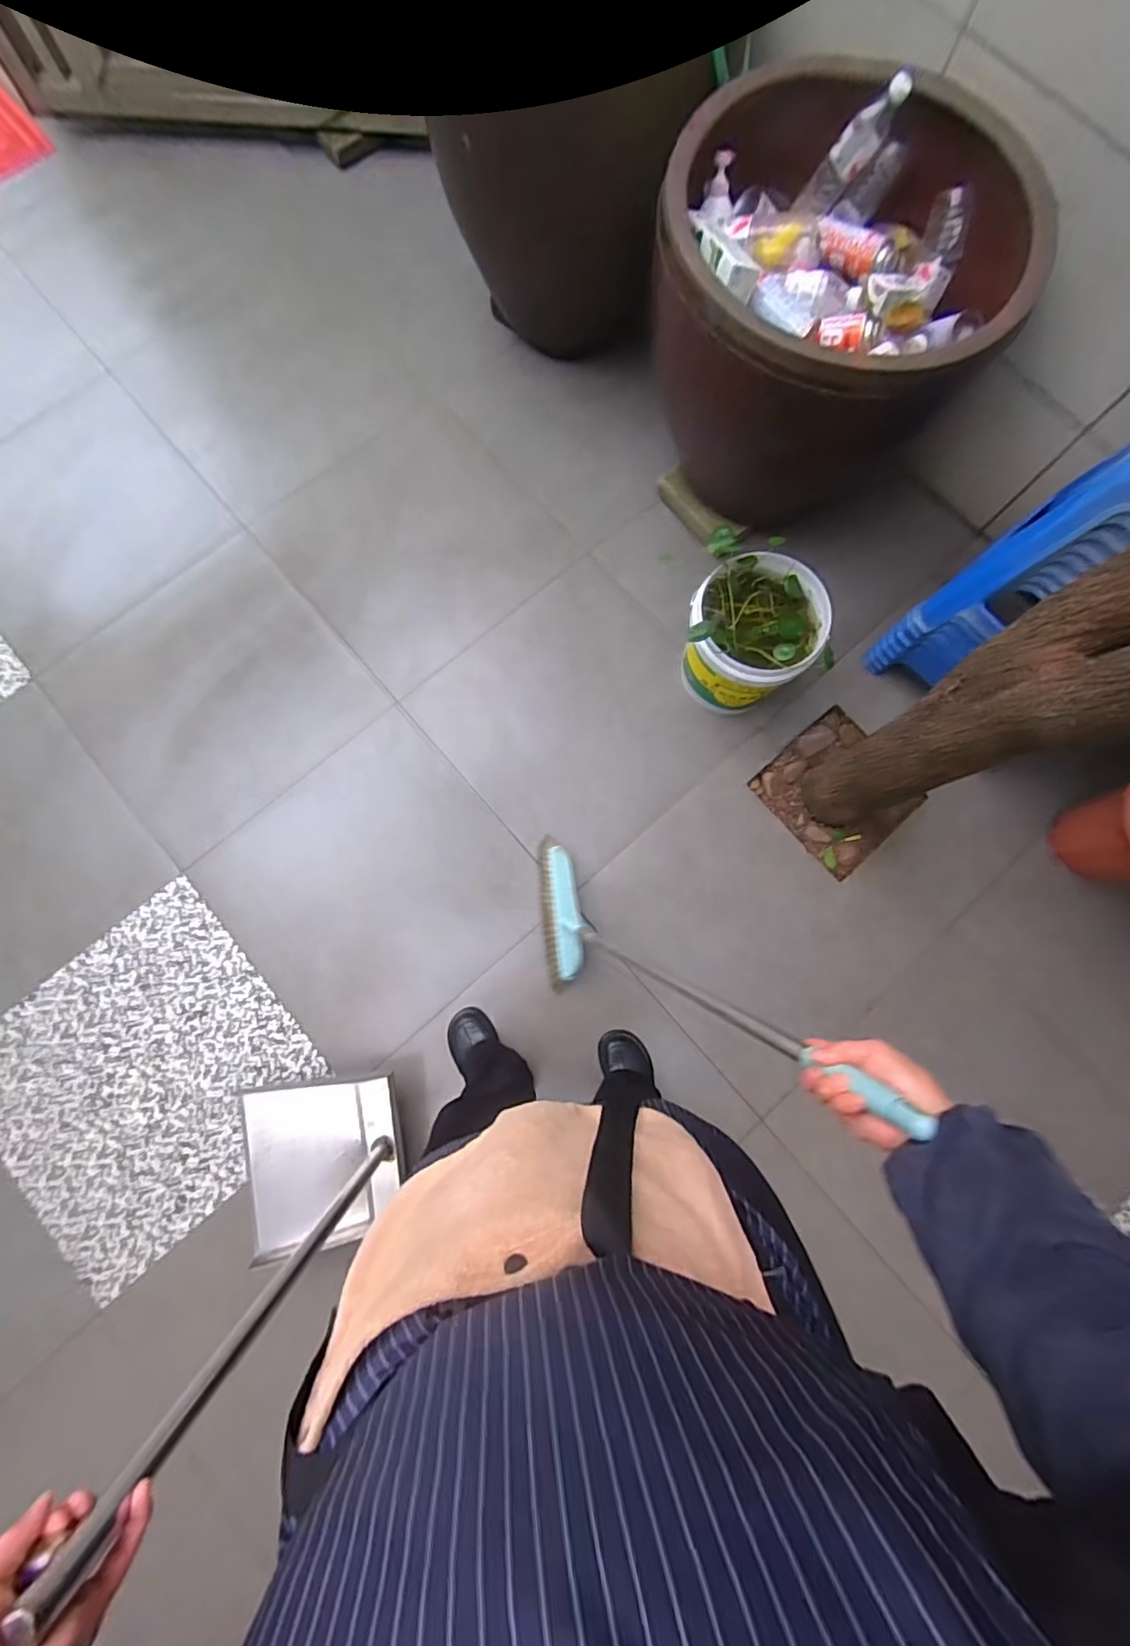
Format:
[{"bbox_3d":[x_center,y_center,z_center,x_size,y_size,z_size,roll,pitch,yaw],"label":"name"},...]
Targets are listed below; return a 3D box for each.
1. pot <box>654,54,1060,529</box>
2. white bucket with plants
[{"bbox_3d":[0.459,-0.927,1.146,0.565,0.486,0.564,0,79,-2],"label":"pot"},{"bbox_3d":[0.379,-0.382,1.251,0.252,0.280,0.252,0,79,-2],"label":"white bucket with plants"}]

